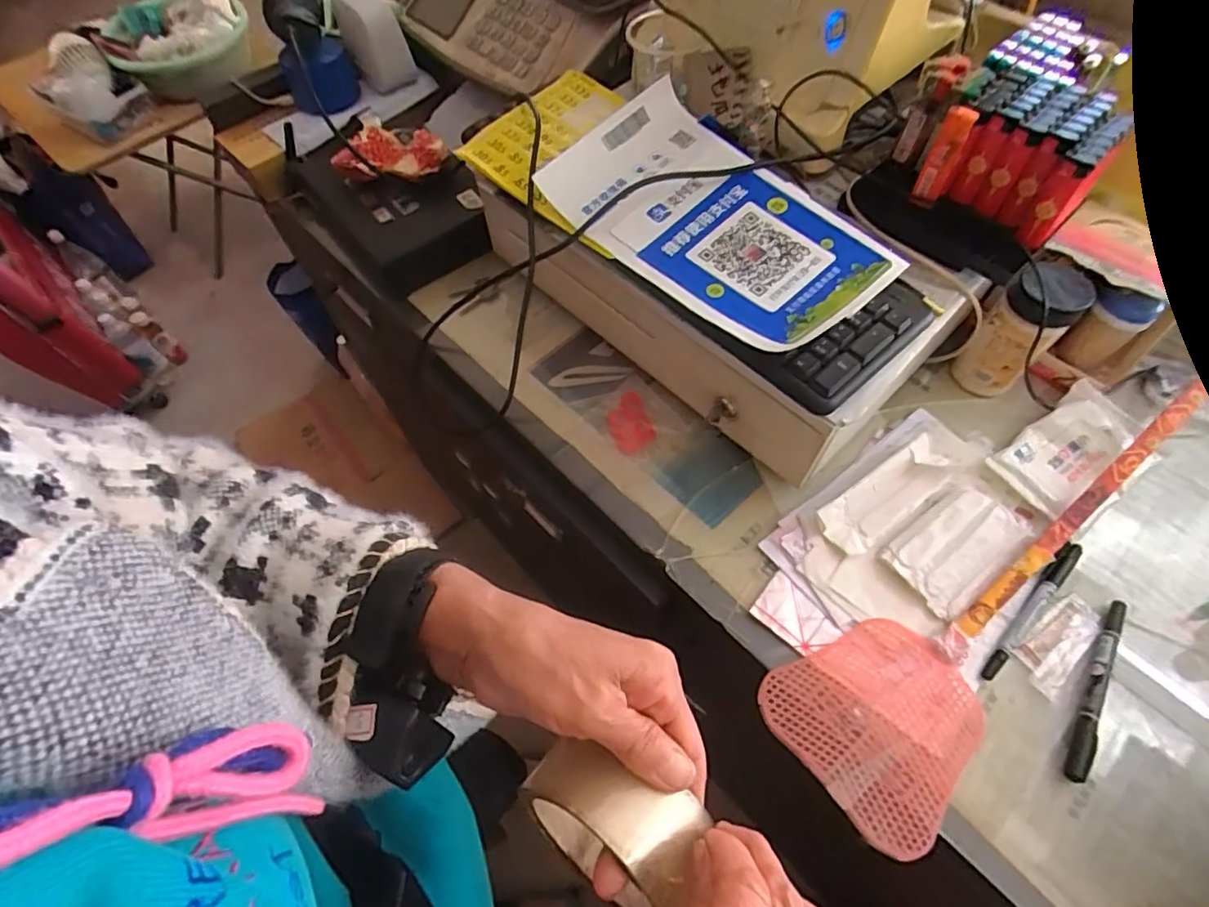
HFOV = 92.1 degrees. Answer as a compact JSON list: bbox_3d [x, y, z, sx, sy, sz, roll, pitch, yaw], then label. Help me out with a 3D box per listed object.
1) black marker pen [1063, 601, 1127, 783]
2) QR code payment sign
[{"bbox_3d":[0.345,0.162,0.408,0.017,0.011,0.138,31,67,15],"label":"black marker pen"},{"bbox_3d":[0.086,-0.182,0.460,0.151,0.038,0.259,-38,69,-17],"label":"QR code payment sign"}]

